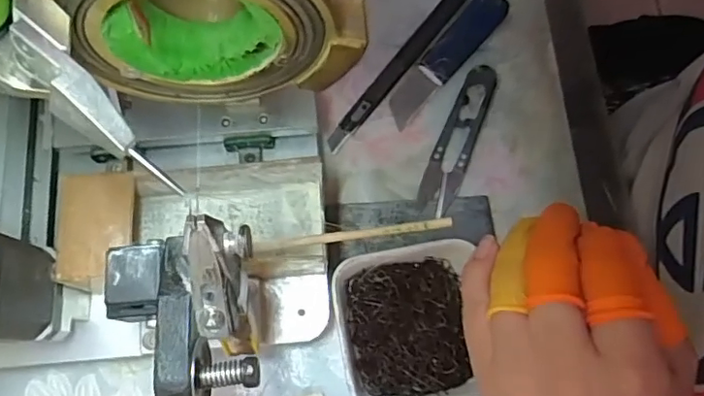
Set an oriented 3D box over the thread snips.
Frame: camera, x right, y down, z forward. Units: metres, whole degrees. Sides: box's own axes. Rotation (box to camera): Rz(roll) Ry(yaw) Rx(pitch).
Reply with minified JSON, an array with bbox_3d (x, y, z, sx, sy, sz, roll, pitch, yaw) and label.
[{"bbox_3d":[0.063,-0.035,0.333,0.021,0.012,0.095,22,75,5],"label":"thread snips"}]

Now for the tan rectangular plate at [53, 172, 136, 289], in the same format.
[{"bbox_3d":[-0.120,0.013,0.261,0.033,0.005,0.053,-3,75,-2],"label":"tan rectangular plate"}]

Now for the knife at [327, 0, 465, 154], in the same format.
[{"bbox_3d":[0.030,-0.083,0.345,0.012,0.011,0.135,37,77,9],"label":"knife"}]

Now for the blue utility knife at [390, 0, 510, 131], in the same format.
[{"bbox_3d":[0.059,-0.089,0.347,0.022,0.012,0.104,38,77,9],"label":"blue utility knife"}]

